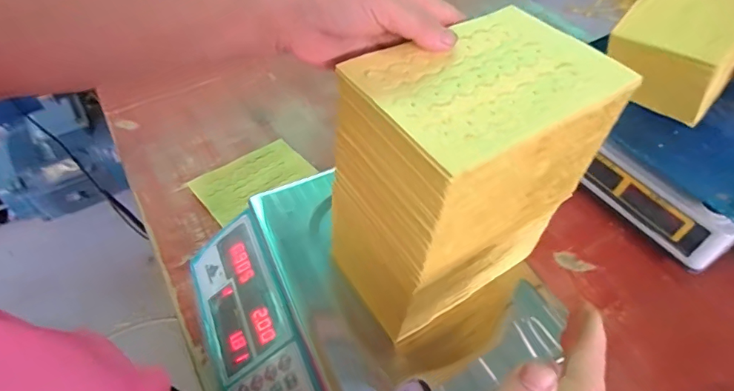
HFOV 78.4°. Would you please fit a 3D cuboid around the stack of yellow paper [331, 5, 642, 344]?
[{"bbox_3d":[0.072,-0.015,0.358,0.163,0.186,0.110,-26,55,-20],"label":"stack of yellow paper"}]

